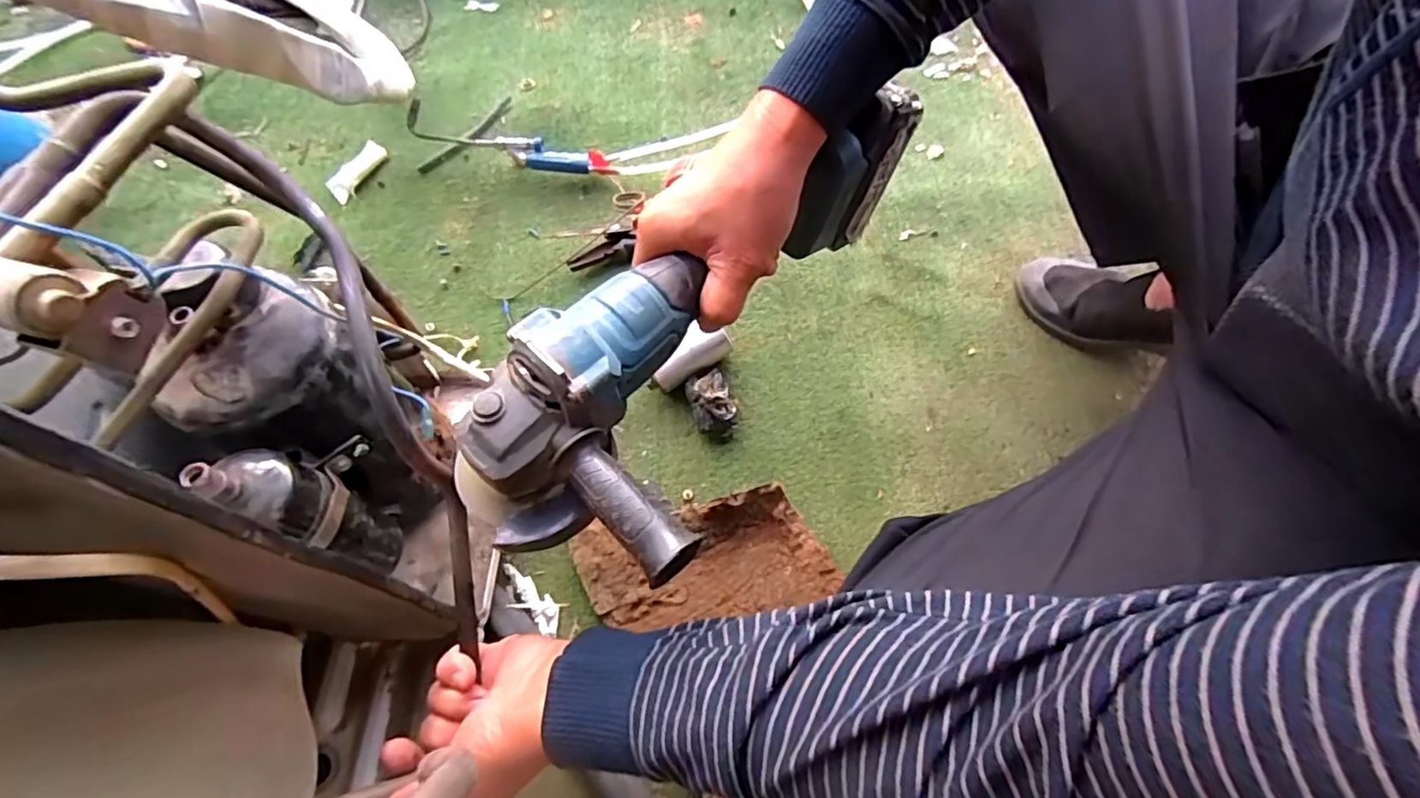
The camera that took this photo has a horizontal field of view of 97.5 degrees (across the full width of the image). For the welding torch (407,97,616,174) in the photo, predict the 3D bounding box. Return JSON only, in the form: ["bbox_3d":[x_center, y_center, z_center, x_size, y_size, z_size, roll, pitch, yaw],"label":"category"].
[{"bbox_3d":[-0.265,-0.332,0.820,0.272,0.064,0.043,12,67,10],"label":"welding torch"}]

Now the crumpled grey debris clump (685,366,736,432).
[{"bbox_3d":[0.001,0.002,0.661,0.046,0.041,0.067,-19,66,-4],"label":"crumpled grey debris clump"}]

